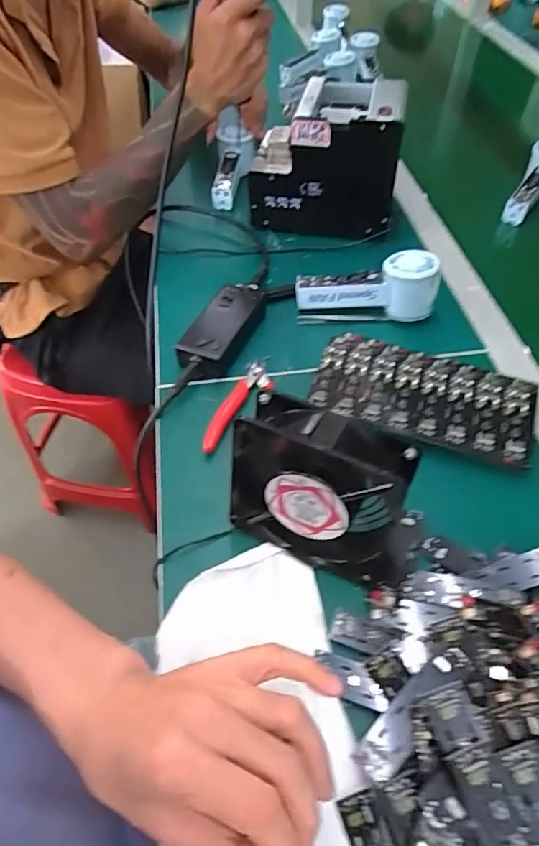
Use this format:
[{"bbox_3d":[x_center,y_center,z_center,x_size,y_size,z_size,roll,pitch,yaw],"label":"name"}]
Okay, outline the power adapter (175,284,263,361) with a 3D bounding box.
[{"bbox_3d":[-0.047,-0.101,0.540,0.055,0.035,0.117,21,55,16],"label":"power adapter"}]

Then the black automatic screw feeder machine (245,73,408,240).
[{"bbox_3d":[0.072,-0.334,0.652,0.173,0.142,0.134,10,52,8],"label":"black automatic screw feeder machine"}]

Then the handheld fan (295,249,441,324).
[{"bbox_3d":[0.104,-0.144,0.553,0.147,0.060,0.053,-5,52,-4],"label":"handheld fan"}]

